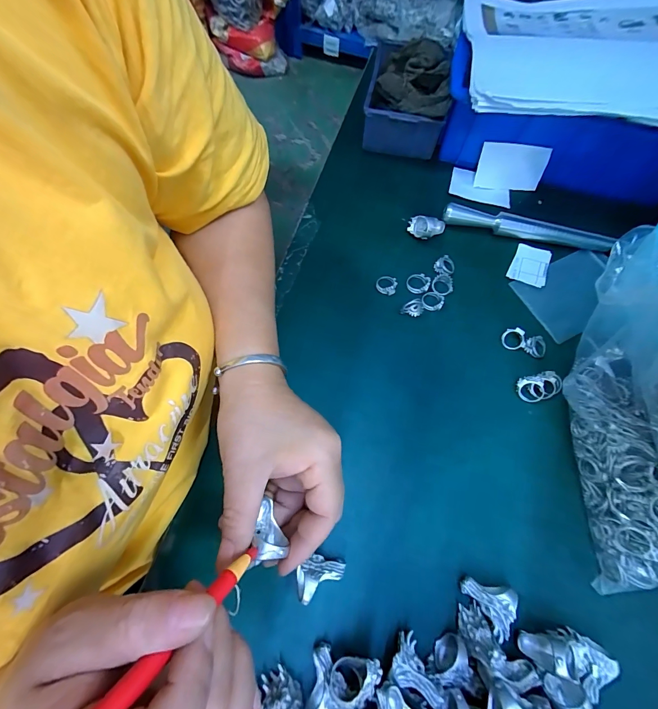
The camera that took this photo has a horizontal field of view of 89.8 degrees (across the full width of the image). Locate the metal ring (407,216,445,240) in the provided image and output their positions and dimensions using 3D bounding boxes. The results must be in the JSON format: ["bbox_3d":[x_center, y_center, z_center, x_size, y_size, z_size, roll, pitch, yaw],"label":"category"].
[{"bbox_3d":[0.108,-0.139,0.363,0.039,0.022,0.020,11,69,2],"label":"metal ring"}]

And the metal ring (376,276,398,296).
[{"bbox_3d":[0.060,-0.073,0.346,0.021,0.006,0.019,16,69,4],"label":"metal ring"}]

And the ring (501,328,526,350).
[{"bbox_3d":[0.181,-0.015,0.325,0.021,0.004,0.021,2,96,20],"label":"ring"}]

